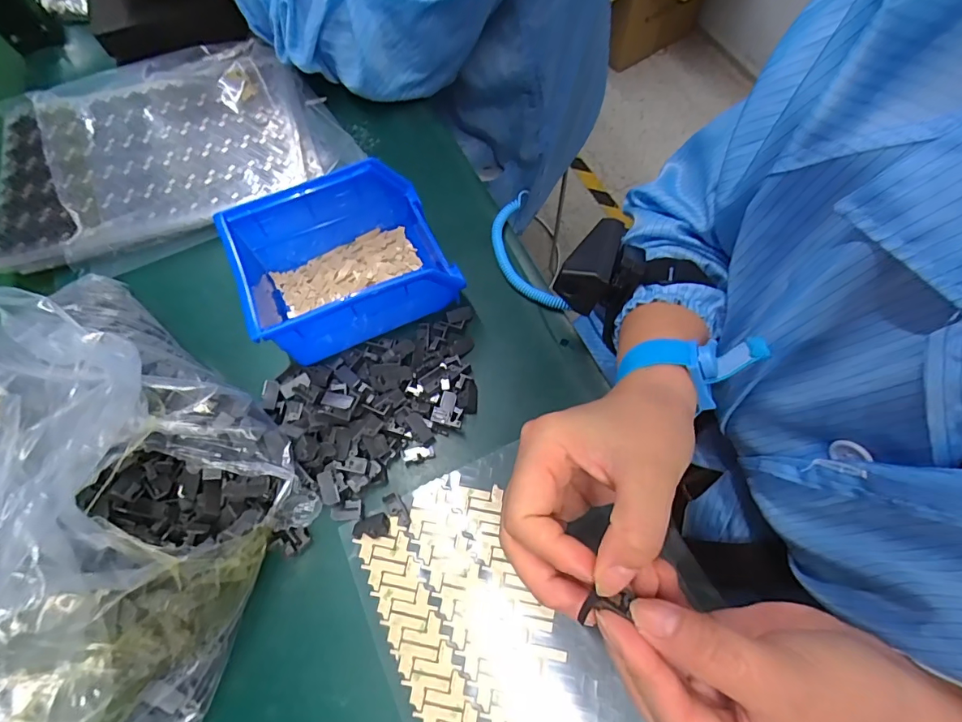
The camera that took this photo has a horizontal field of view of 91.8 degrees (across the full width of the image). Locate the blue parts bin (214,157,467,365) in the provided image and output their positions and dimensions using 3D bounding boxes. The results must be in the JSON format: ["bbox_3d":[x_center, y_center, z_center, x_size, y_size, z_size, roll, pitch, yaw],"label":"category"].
[{"bbox_3d":[-0.098,-0.070,0.334,0.137,0.064,0.103,-24,70,-8],"label":"blue parts bin"}]

